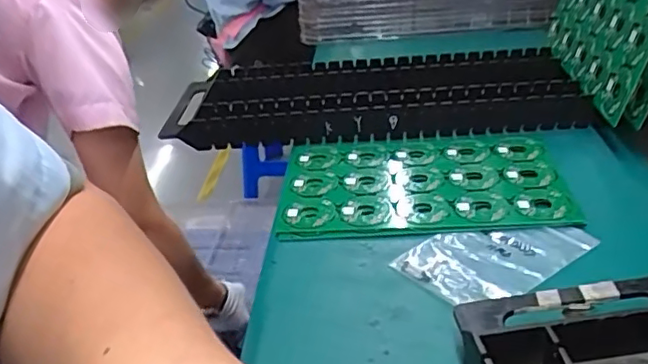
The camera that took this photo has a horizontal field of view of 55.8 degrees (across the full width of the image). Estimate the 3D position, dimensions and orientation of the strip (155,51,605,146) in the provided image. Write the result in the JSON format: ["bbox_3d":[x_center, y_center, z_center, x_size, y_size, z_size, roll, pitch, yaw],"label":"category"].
[{"bbox_3d":[0.047,-0.089,0.633,0.389,0.041,0.159,-3,31,6],"label":"strip"}]

